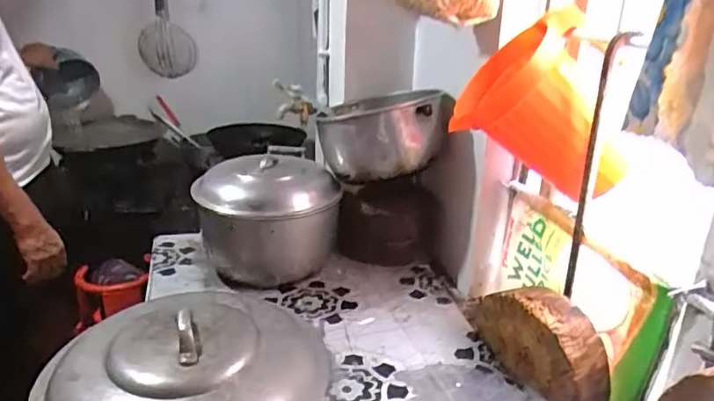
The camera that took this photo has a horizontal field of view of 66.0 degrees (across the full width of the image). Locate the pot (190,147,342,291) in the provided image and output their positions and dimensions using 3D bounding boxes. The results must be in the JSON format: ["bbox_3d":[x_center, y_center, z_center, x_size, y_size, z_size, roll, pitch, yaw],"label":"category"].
[{"bbox_3d":[-0.165,0.031,1.049,0.247,0.210,0.275,-1,21,-8],"label":"pot"}]

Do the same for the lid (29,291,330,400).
[{"bbox_3d":[-0.227,0.219,0.736,0.363,0.067,0.330,2,21,-1],"label":"lid"}]

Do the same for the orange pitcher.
[{"bbox_3d":[0.287,-0.120,0.818,0.230,0.190,0.194,37,-20,-11],"label":"orange pitcher"}]

